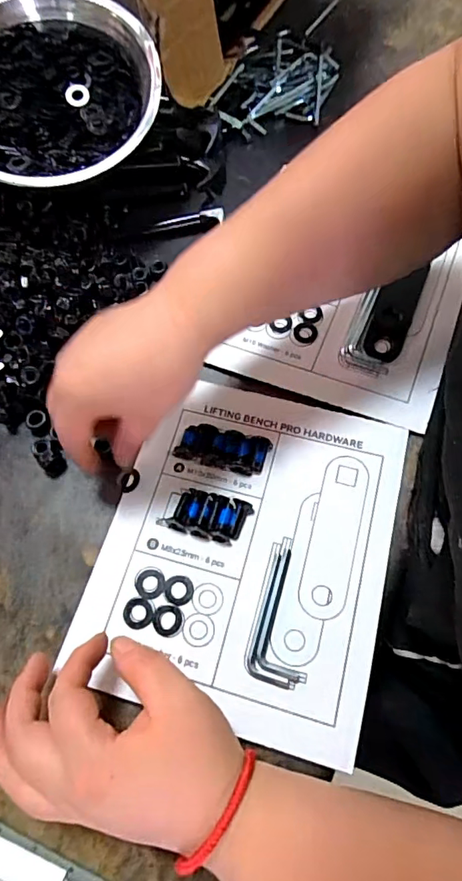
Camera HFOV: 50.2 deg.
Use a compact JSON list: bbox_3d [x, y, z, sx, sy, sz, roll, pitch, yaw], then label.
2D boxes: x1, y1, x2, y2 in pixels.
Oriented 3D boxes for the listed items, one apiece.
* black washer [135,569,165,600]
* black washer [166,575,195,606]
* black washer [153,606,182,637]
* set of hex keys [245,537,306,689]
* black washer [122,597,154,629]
[{"bbox_3d":[-0.055,0.097,0.332,0.020,0.004,0.019,-1,68,2],"label":"black washer"},{"bbox_3d":[-0.035,0.100,0.329,0.019,0.004,0.019,-1,68,2],"label":"black washer"},{"bbox_3d":[-0.041,0.117,0.322,0.018,0.004,0.019,-1,68,2],"label":"black washer"},{"bbox_3d":[0.036,0.110,0.321,0.037,0.004,0.090,13,69,8],"label":"set of hex keys"},{"bbox_3d":[-0.061,0.114,0.325,0.019,0.004,0.019,-1,68,2],"label":"black washer"}]

